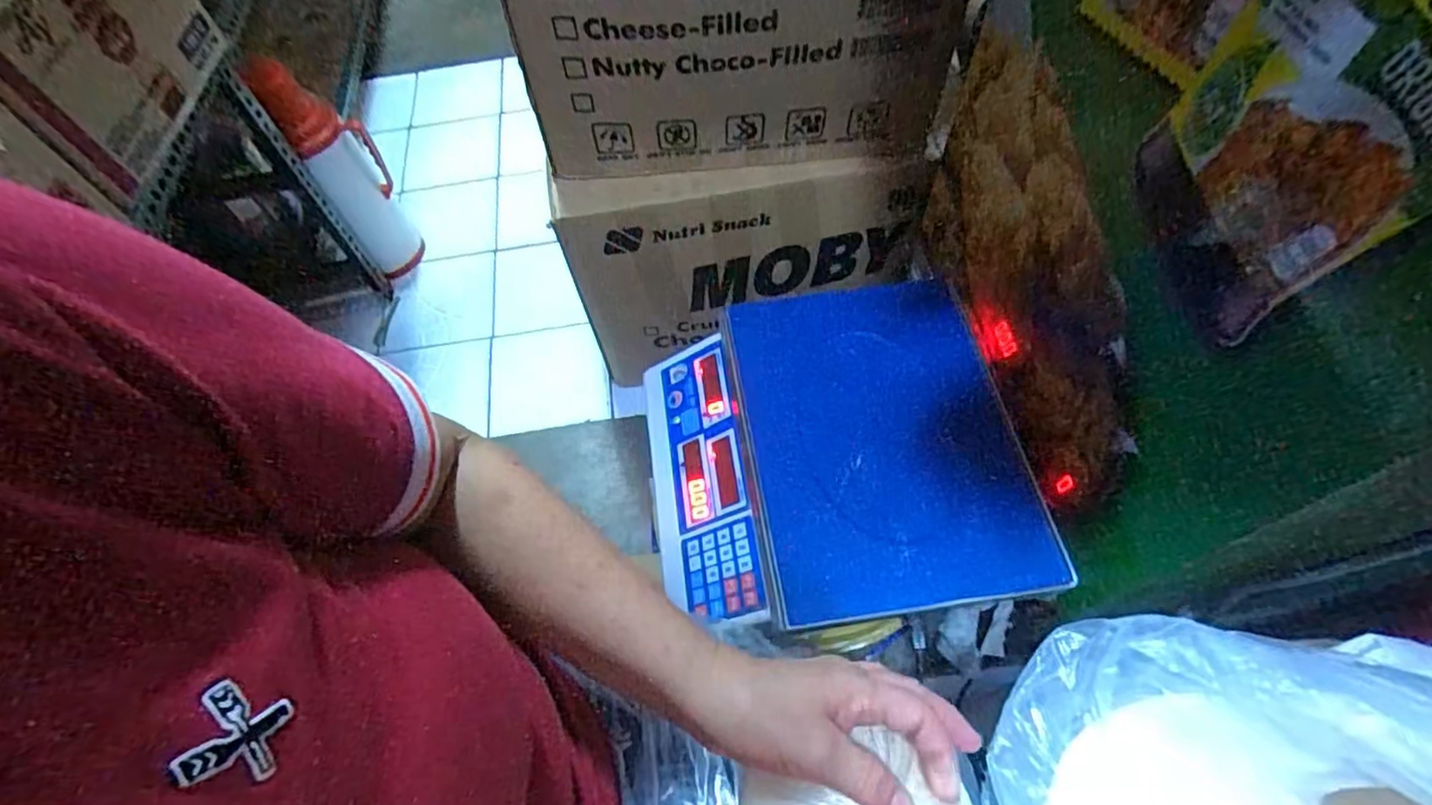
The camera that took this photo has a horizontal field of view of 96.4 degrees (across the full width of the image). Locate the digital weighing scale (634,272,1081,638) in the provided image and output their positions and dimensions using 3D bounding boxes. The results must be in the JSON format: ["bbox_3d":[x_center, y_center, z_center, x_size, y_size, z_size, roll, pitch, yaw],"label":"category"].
[{"bbox_3d":[0.095,0.041,0.566,0.314,0.095,0.299,-9,60,-2],"label":"digital weighing scale"}]

